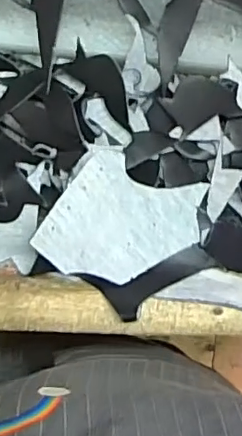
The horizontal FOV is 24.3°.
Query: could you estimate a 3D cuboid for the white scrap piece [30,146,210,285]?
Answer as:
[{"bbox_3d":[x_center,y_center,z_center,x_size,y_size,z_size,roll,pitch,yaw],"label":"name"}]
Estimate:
[{"bbox_3d":[0.002,0.006,0.466,0.111,0.026,0.106,29,84,-2],"label":"white scrap piece"}]

